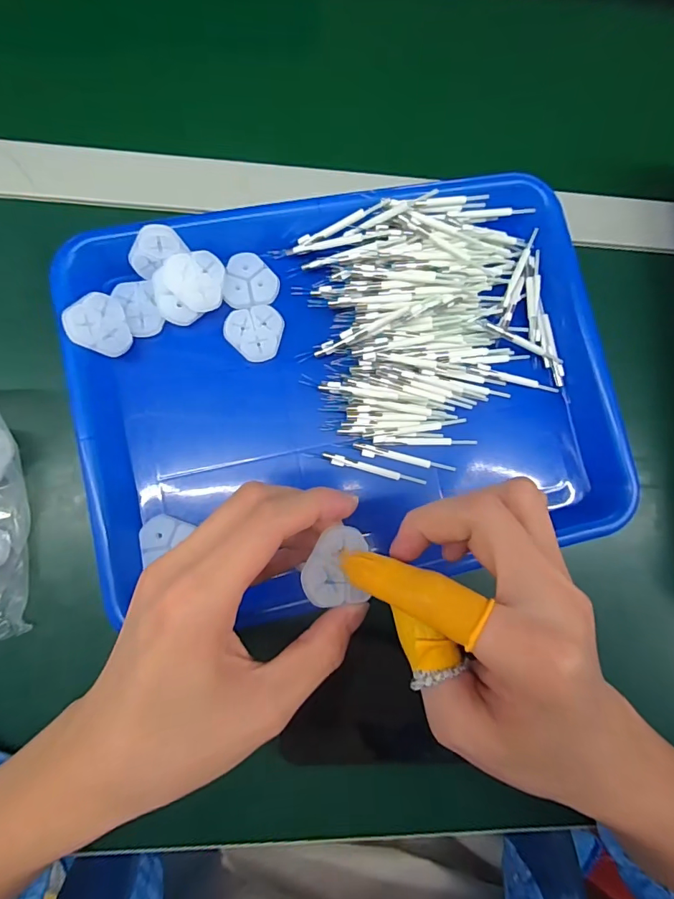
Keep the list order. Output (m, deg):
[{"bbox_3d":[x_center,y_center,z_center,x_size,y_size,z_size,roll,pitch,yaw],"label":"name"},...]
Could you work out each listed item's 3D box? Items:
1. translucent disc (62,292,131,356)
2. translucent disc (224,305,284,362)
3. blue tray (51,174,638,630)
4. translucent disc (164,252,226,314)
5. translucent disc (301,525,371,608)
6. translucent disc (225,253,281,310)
[{"bbox_3d":[-0.137,-0.073,0.271,0.035,0.004,0.034,6,82,-46],"label":"translucent disc"},{"bbox_3d":[-0.052,-0.074,0.297,0.036,0.008,0.035,1,83,-6],"label":"translucent disc"},{"bbox_3d":[0.013,-0.042,0.292,0.330,0.036,0.239,-10,84,-7],"label":"blue tray"},{"bbox_3d":[-0.087,-0.104,0.282,0.033,0.004,0.035,8,96,-25],"label":"translucent disc"},{"bbox_3d":[0.000,0.053,0.211,0.030,0.006,0.035,3,83,-5],"label":"translucent disc"},{"bbox_3d":[-0.055,-0.109,0.299,0.033,0.008,0.036,1,83,-6],"label":"translucent disc"}]

